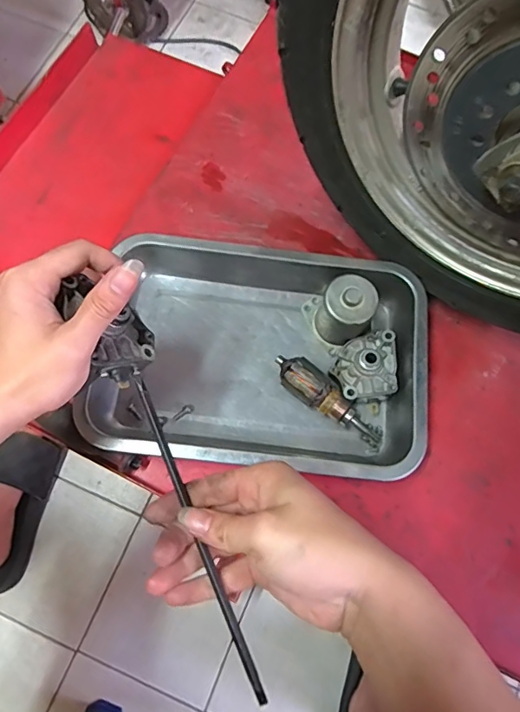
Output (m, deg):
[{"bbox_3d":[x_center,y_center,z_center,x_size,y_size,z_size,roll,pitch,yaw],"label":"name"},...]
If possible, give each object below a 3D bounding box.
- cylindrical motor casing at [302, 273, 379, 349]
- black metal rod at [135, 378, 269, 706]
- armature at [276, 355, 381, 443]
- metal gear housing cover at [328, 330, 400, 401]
[{"bbox_3d":[0.075,-0.044,0.477,0.065,0.072,0.050,15,73,5],"label":"cylindrical motor casing"},{"bbox_3d":[-0.040,0.112,0.315,0.008,0.004,0.211,-22,80,-7],"label":"black metal rod"},{"bbox_3d":[0.063,0.041,0.470,0.117,0.033,0.033,37,76,11],"label":"armature"},{"bbox_3d":[0.105,0.013,0.484,0.066,0.022,0.063,-15,73,-5],"label":"metal gear housing cover"}]

